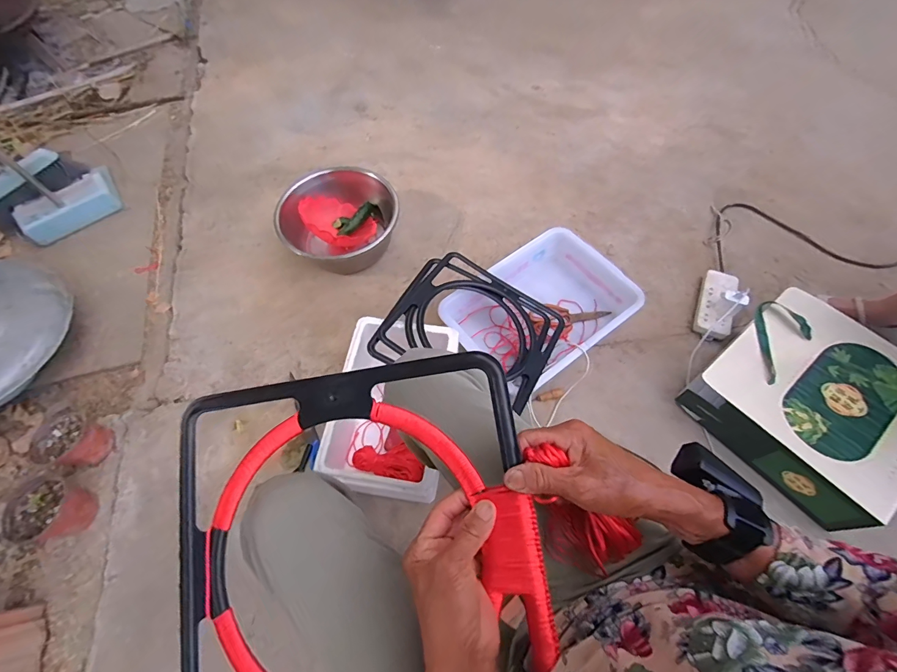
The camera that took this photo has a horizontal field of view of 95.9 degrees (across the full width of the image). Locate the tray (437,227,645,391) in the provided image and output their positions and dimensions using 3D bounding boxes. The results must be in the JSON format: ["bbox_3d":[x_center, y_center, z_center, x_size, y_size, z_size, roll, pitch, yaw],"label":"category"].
[{"bbox_3d":[0.211,-0.065,0.979,0.403,0.117,0.315,-35,69,-17],"label":"tray"}]

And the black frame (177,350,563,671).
[{"bbox_3d":[-0.085,0.194,0.358,0.330,0.014,0.324,-11,77,5],"label":"black frame"}]

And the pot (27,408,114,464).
[{"bbox_3d":[-0.804,0.227,0.880,0.108,0.104,0.107,0,63,-1],"label":"pot"}]

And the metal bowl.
[{"bbox_3d":[-0.284,-0.304,1.078,0.235,0.155,0.301,41,69,18],"label":"metal bowl"}]

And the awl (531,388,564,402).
[{"bbox_3d":[0.226,0.138,0.915,0.077,0.016,0.020,-18,65,-7],"label":"awl"}]

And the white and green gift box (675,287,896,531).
[{"bbox_3d":[0.745,0.121,0.830,0.367,0.113,0.355,-39,70,-18],"label":"white and green gift box"}]

